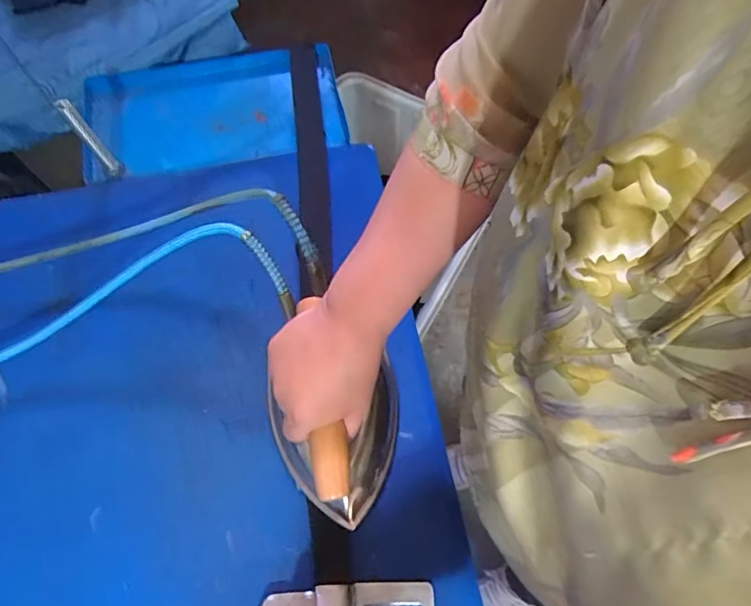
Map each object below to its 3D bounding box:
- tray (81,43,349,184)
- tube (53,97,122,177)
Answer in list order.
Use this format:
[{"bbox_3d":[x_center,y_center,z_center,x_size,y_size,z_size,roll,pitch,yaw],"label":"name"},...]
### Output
[{"bbox_3d":[-0.217,-0.268,0.669,0.336,0.034,0.186,-10,68,-4],"label":"tray"},{"bbox_3d":[-0.341,-0.198,0.601,0.018,0.115,0.020,-40,73,-15],"label":"tube"}]

